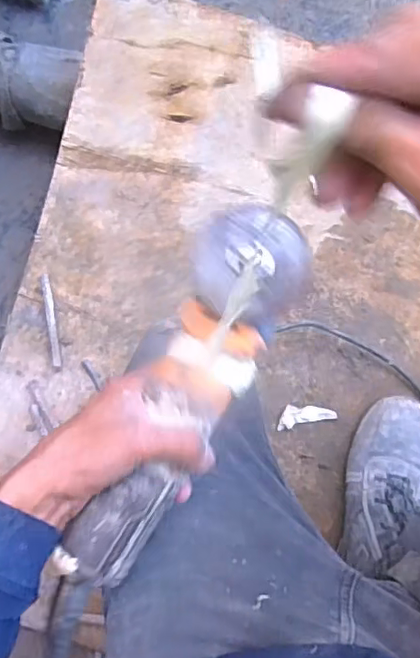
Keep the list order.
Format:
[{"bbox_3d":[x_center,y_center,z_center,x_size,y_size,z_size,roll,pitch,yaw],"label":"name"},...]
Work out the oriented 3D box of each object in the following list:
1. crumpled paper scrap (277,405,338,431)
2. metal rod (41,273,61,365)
[{"bbox_3d":[0.127,0.114,0.767,0.077,0.012,0.029,-13,80,-1],"label":"crumpled paper scrap"},{"bbox_3d":[-0.213,-0.011,0.772,0.013,0.004,0.124,-7,92,0],"label":"metal rod"}]

